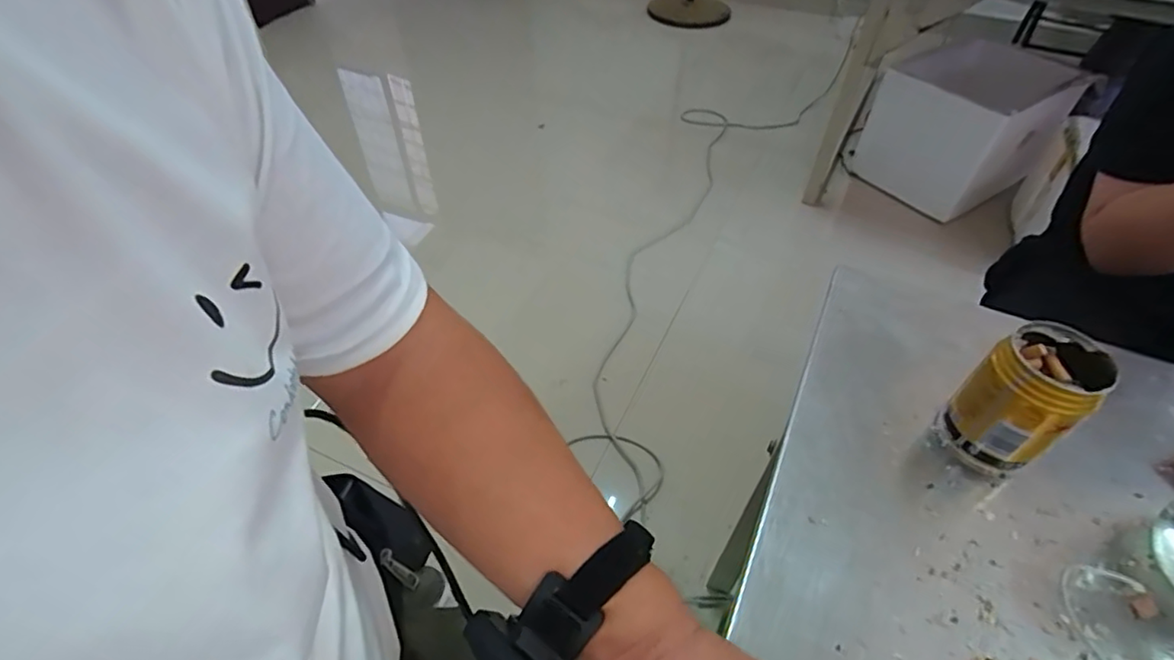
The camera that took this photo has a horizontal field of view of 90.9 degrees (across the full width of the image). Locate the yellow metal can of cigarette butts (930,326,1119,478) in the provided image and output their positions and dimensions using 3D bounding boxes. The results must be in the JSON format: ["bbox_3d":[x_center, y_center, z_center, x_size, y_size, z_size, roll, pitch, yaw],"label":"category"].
[{"bbox_3d":[0.293,0.048,0.389,0.062,0.092,0.060,1,48,-1],"label":"yellow metal can of cigarette butts"}]

